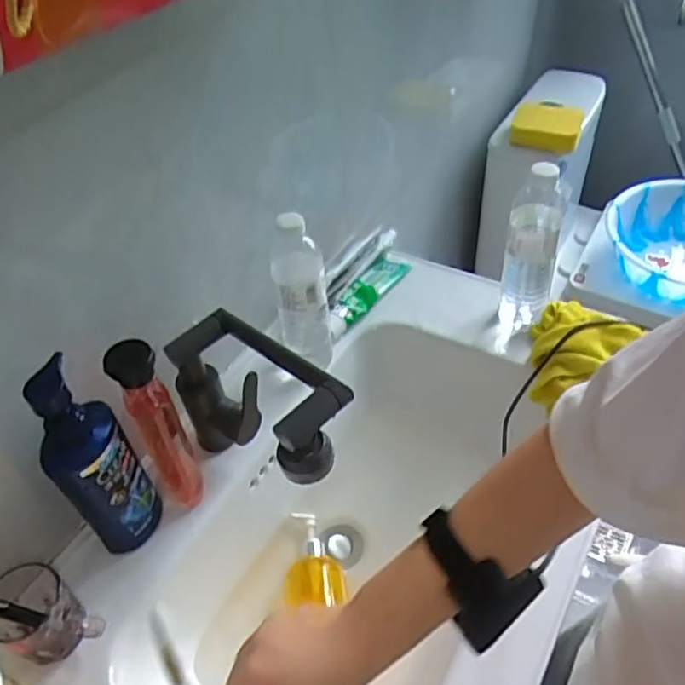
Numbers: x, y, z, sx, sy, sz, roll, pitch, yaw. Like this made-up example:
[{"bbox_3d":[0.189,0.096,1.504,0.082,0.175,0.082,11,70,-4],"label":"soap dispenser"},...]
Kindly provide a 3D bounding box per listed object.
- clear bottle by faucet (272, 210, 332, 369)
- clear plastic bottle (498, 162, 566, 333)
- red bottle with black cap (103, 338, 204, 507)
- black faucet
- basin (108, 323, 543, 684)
[{"bbox_3d":[-0.050,-0.062,0.747,0.064,0.208,0.066,-7,45,-1],"label":"clear bottle by faucet"},{"bbox_3d":[0.242,-0.113,0.789,0.062,0.237,0.069,13,48,18],"label":"clear plastic bottle"},{"bbox_3d":[-0.183,0.087,0.623,0.044,0.210,0.056,-25,48,-19],"label":"red bottle with black cap"},{"bbox_3d":[-0.081,0.078,0.634,0.209,0.180,0.075,33,56,32],"label":"black faucet"},{"bbox_3d":[0.009,0.217,0.737,0.297,0.145,0.540,19,50,23],"label":"basin"}]

